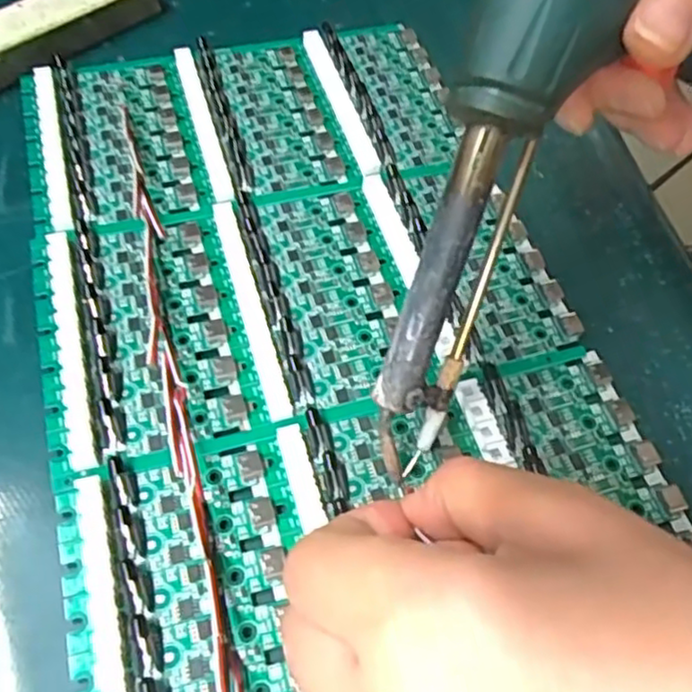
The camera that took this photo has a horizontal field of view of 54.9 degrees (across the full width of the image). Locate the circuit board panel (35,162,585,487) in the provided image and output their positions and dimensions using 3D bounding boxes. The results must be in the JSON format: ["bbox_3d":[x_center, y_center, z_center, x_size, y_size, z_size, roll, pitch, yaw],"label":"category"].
[{"bbox_3d":[-0.016,-0.022,0.249,0.187,0.007,0.102,-13,60,-10],"label":"circuit board panel"}]

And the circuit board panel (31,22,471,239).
[{"bbox_3d":[-0.045,-0.105,0.298,0.186,0.008,0.099,-13,60,-10],"label":"circuit board panel"}]

